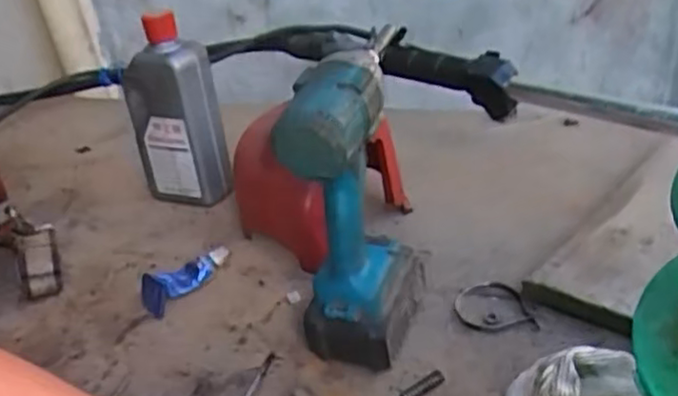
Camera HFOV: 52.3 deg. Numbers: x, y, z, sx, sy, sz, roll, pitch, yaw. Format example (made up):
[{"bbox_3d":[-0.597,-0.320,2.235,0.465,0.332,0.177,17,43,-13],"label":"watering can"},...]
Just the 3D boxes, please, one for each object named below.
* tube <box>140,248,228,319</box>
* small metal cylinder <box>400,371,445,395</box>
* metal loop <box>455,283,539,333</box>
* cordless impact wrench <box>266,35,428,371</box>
[{"bbox_3d":[-0.158,0.076,0.697,0.035,0.045,0.098,17,41,33],"label":"tube"},{"bbox_3d":[0.068,0.154,0.560,0.041,0.010,0.012,-25,37,-23],"label":"small metal cylinder"},{"bbox_3d":[0.140,0.099,0.623,0.069,0.012,0.056,-5,34,6],"label":"metal loop"},{"bbox_3d":[0.017,0.015,0.563,0.105,0.252,0.137,-2,34,10],"label":"cordless impact wrench"}]

